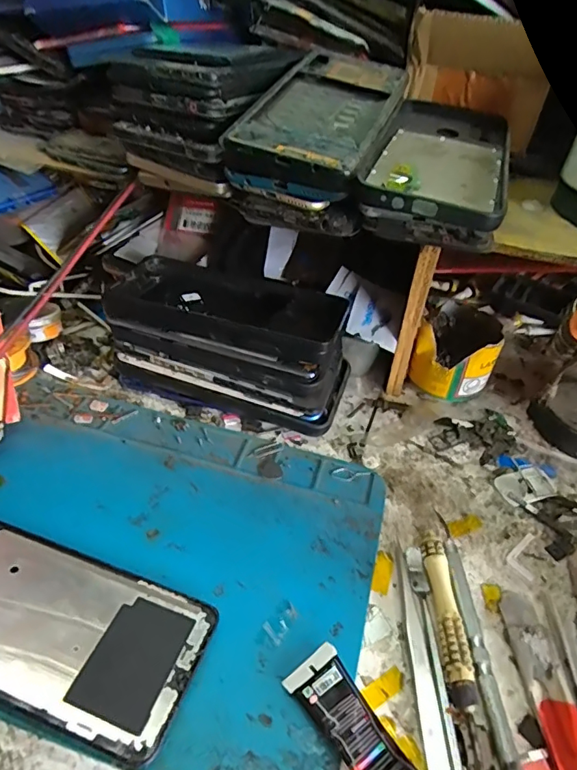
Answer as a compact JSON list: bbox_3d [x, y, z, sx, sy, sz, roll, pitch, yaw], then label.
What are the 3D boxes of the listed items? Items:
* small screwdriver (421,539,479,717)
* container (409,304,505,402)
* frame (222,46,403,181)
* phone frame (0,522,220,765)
[{"bbox_3d":[0.085,0.124,0.265,0.013,0.012,0.087,3,43,-2],"label":"small screwdriver"},{"bbox_3d":[0.136,-0.026,0.400,0.059,0.056,0.070,20,45,16],"label":"container"},{"bbox_3d":[0.022,-0.168,0.295,0.078,0.007,0.151,18,52,9],"label":"frame"},{"bbox_3d":[-0.121,0.121,0.250,0.159,0.008,0.073,16,44,12],"label":"phone frame"}]

